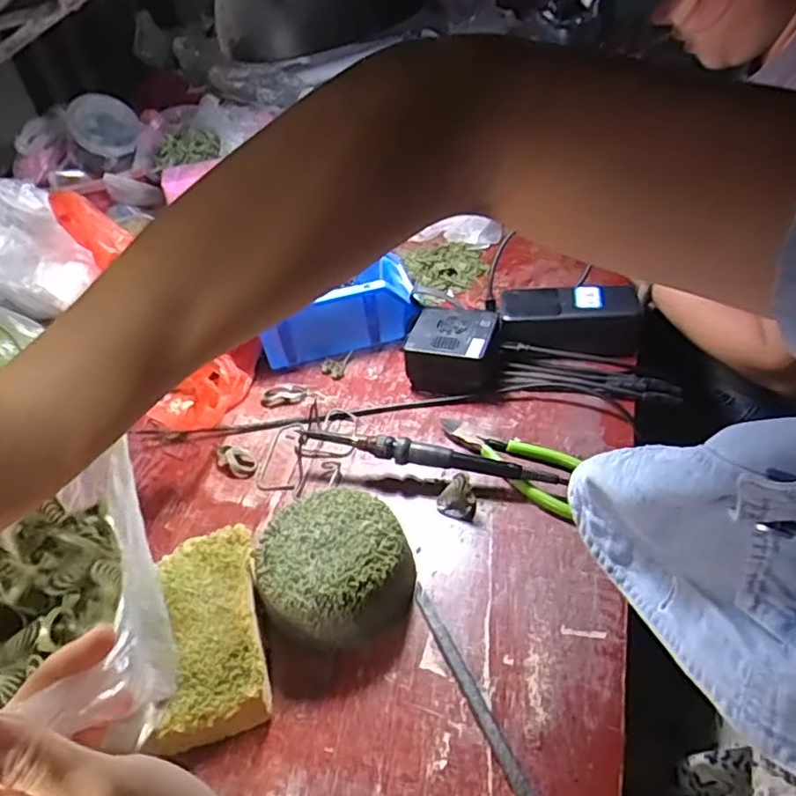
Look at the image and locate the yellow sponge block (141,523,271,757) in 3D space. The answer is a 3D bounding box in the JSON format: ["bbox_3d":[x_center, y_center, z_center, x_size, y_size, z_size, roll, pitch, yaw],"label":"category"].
[{"bbox_3d":[-0.123,0.153,0.418,0.067,0.043,0.140,-14,43,-8],"label":"yellow sponge block"}]

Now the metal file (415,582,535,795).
[{"bbox_3d":[0.046,0.183,0.390,0.011,0.007,0.164,-20,44,-13],"label":"metal file"}]

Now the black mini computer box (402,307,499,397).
[{"bbox_3d":[0.054,-0.046,0.608,0.082,0.051,0.074,5,44,13],"label":"black mini computer box"}]

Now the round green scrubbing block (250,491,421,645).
[{"bbox_3d":[-0.046,0.118,0.445,0.104,0.045,0.099,-21,44,-15],"label":"round green scrubbing block"}]

